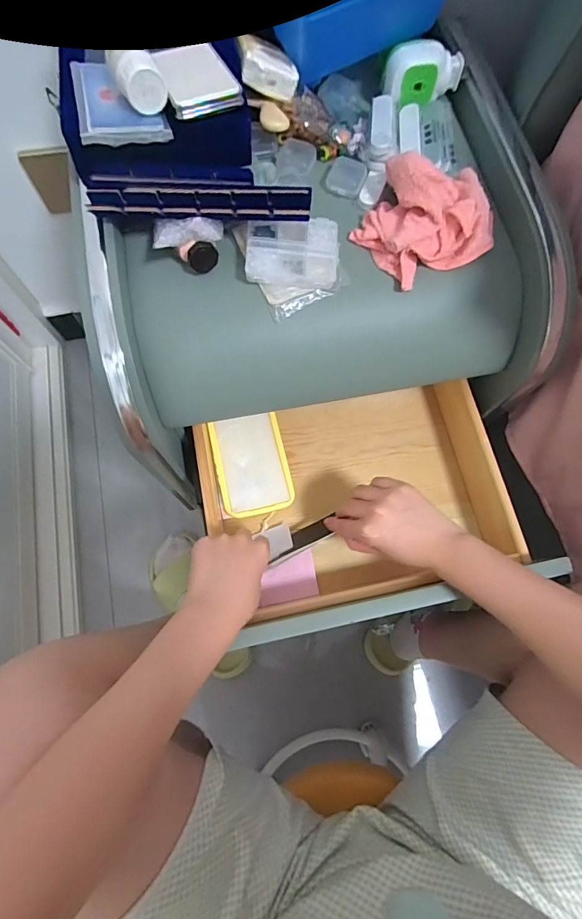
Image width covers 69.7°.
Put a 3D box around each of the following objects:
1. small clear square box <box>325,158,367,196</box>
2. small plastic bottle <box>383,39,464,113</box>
[{"bbox_3d":[0.054,-0.277,0.411,0.035,0.012,0.037,21,73,5],"label":"small clear square box"},{"bbox_3d":[0.132,-0.389,0.420,0.076,0.034,0.040,-28,76,-10],"label":"small plastic bottle"}]

